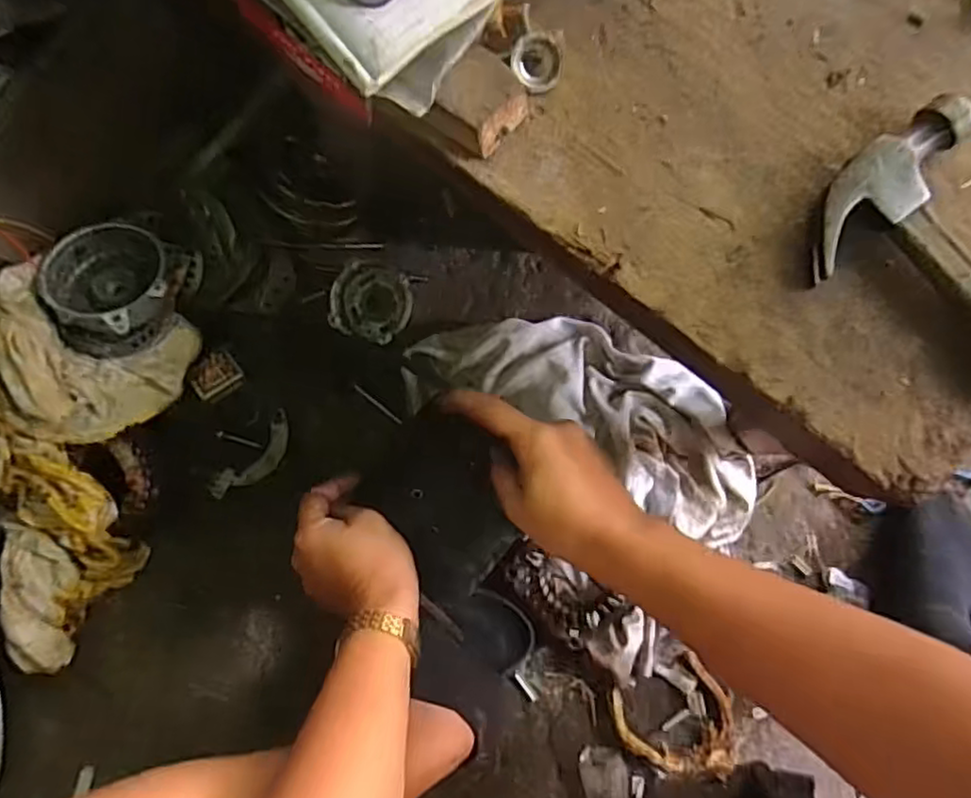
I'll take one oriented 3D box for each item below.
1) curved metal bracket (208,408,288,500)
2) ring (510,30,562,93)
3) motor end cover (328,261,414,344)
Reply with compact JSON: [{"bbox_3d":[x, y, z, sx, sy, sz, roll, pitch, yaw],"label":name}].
[{"bbox_3d":[-0.248,0.066,0.708,0.043,0.008,0.114,43,89,8],"label":"curved metal bracket"},{"bbox_3d":[0.029,-0.191,0.375,0.028,0.012,0.029,-1,84,5],"label":"ring"},{"bbox_3d":[-0.123,-0.106,0.699,0.087,0.035,0.085,15,85,7],"label":"motor end cover"}]

